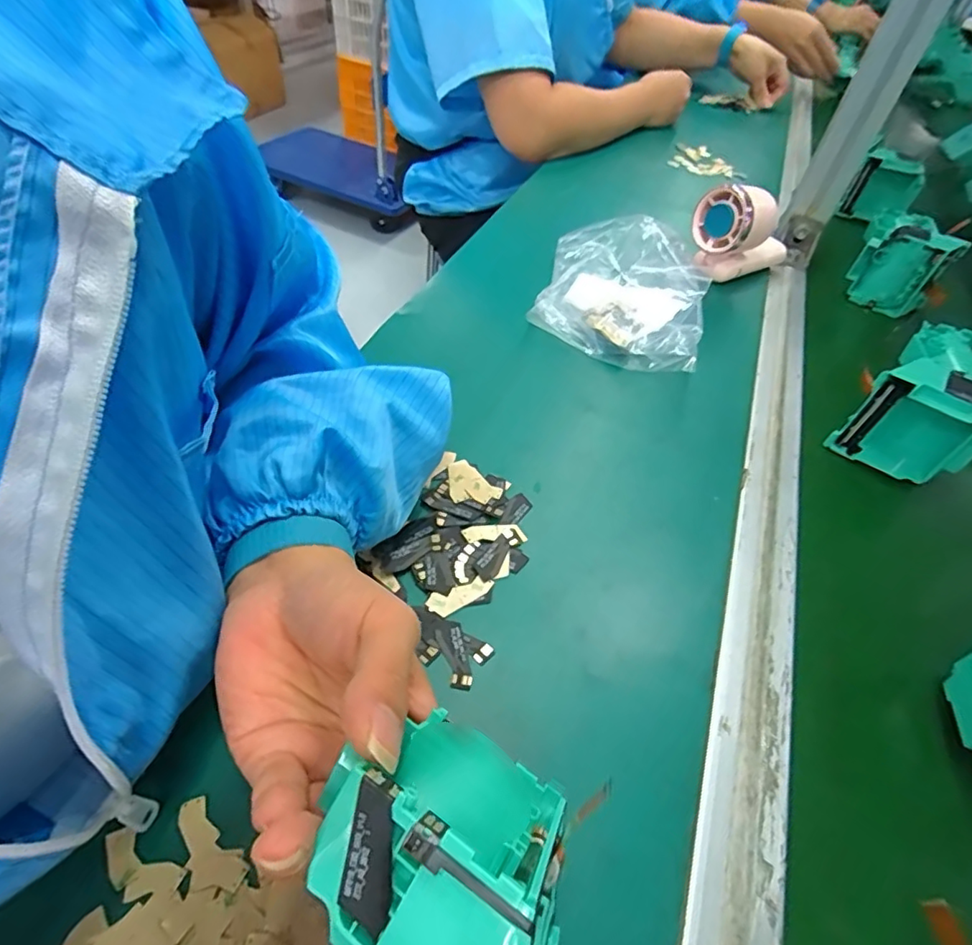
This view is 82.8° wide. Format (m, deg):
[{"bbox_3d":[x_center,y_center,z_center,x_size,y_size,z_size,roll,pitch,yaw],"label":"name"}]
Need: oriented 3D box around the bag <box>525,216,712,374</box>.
[{"bbox_3d":[0.120,-0.159,0.491,0.137,0.046,0.207,15,49,7],"label":"bag"}]

